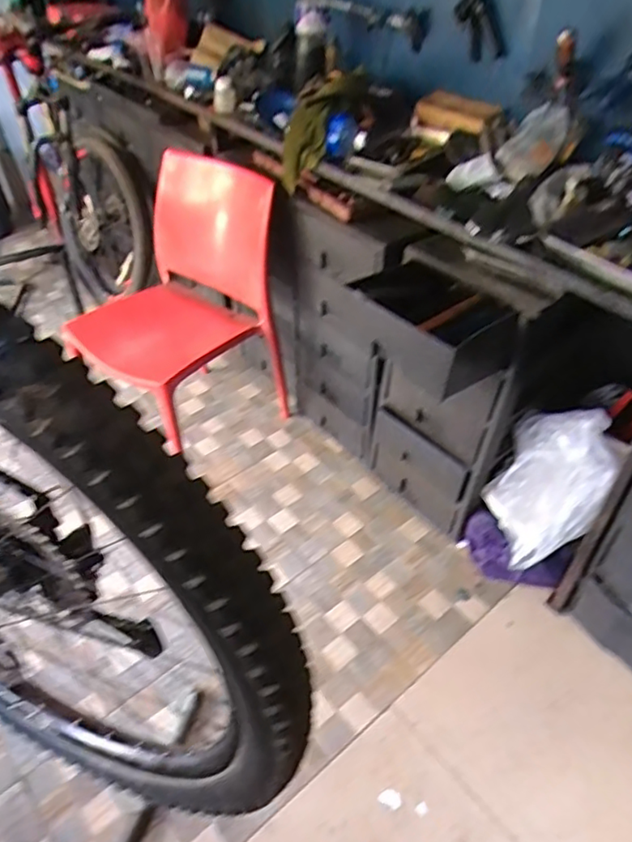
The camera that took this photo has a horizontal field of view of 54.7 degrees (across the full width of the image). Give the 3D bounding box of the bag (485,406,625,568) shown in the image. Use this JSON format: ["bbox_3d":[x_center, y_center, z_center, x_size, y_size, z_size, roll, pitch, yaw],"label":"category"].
[{"bbox_3d":[0.526,0.136,1.381,0.228,0.355,0.275,18,47,19],"label":"bag"}]

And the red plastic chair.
[{"bbox_3d":[-0.399,-0.293,1.785,0.454,0.766,0.536,27,51,26],"label":"red plastic chair"}]

